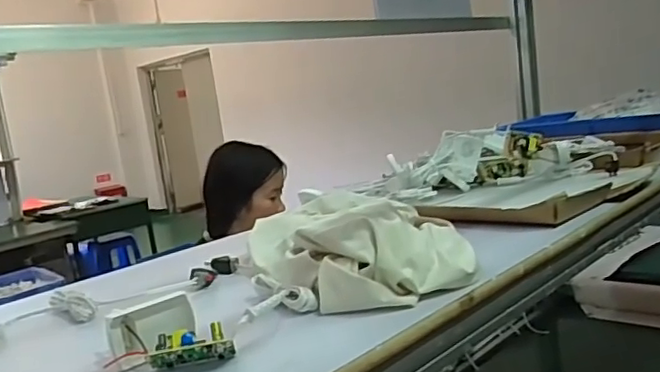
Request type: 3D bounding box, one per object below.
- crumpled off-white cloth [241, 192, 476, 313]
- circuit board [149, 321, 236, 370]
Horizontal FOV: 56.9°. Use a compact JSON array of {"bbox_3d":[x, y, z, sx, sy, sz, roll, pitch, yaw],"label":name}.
[{"bbox_3d":[0.016,0.052,0.554,0.169,0.060,0.228,-10,8,-20],"label":"crumpled off-white cloth"},{"bbox_3d":[-0.089,0.104,0.392,0.051,0.030,0.021,-8,8,-4],"label":"circuit board"}]

